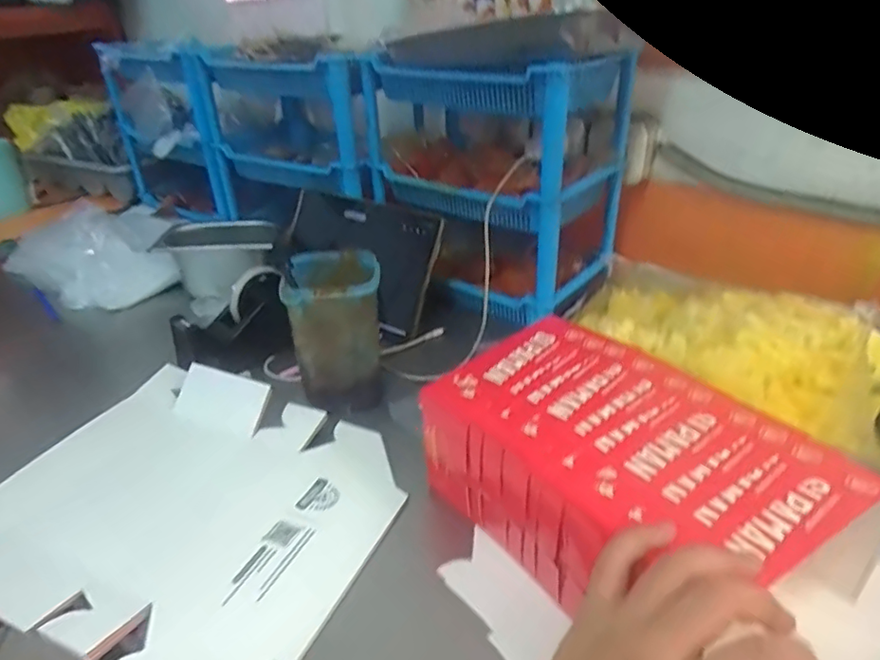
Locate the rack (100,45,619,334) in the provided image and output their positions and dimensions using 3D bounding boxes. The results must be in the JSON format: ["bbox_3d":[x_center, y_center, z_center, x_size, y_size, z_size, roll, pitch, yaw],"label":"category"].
[{"bbox_3d":[-0.179,-0.289,0.927,0.902,0.292,0.249,18,36,30],"label":"rack"}]

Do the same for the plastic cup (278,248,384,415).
[{"bbox_3d":[-0.108,0.000,0.624,0.093,0.140,0.099,-4,30,-3],"label":"plastic cup"}]

